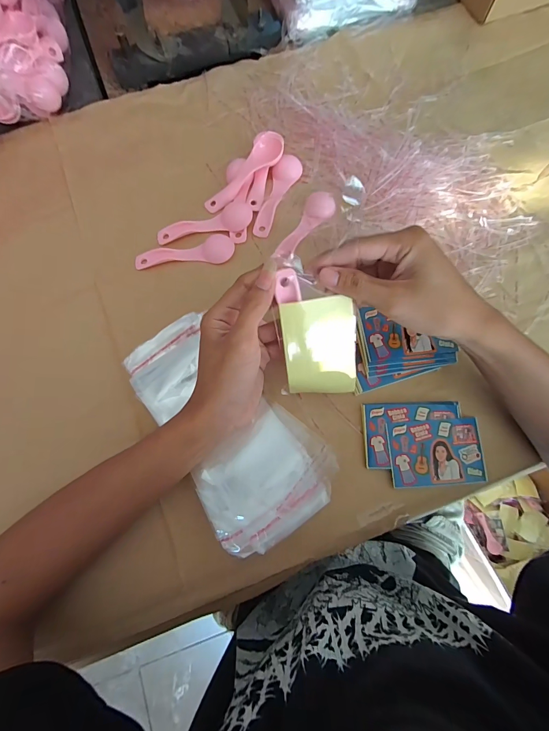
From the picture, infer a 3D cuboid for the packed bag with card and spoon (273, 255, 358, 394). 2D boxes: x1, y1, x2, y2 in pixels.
[{"bbox_3d":[0.036,-0.029,0.271,0.065,0.007,0.119,-7,112,-3],"label":"packed bag with card and spoon"}]

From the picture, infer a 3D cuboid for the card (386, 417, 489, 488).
[{"bbox_3d":[0.155,0.082,0.308,0.091,0.007,0.059,-3,78,-2],"label":"card"}]

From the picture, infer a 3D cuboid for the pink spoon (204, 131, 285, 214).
[{"bbox_3d":[-0.035,-0.222,0.379,0.112,0.014,0.030,-43,77,9],"label":"pink spoon"}]

